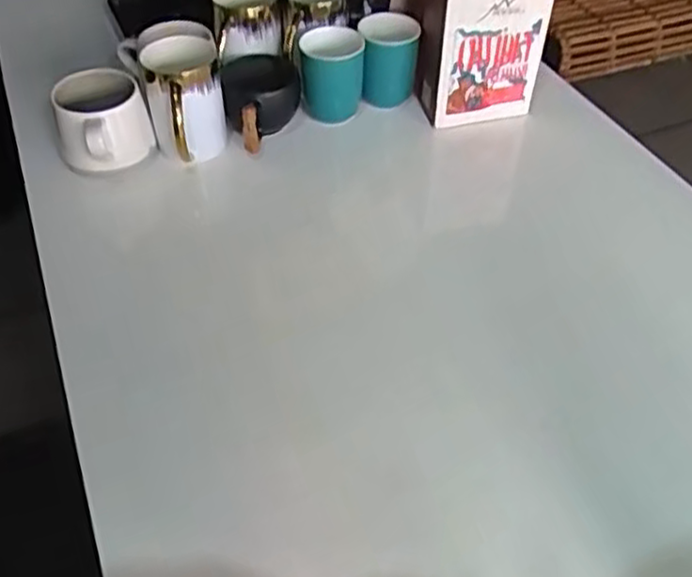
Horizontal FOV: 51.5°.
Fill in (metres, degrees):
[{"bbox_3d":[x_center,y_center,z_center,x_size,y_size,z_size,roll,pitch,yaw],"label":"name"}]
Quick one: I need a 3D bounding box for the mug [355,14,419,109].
[{"bbox_3d":[0.045,-0.243,0.776,0.061,0.087,0.069,4,47,3],"label":"mug"}]

